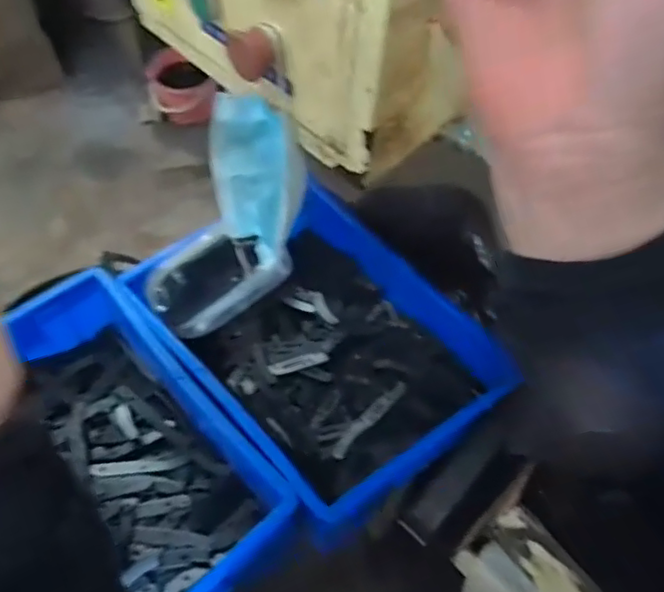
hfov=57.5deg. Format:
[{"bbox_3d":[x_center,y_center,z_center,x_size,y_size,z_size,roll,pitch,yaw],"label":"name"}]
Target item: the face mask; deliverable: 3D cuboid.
[{"bbox_3d":[-0.067,-0.107,0.556,0.058,0.146,0.100,-31,65,-21],"label":"face mask"}]

